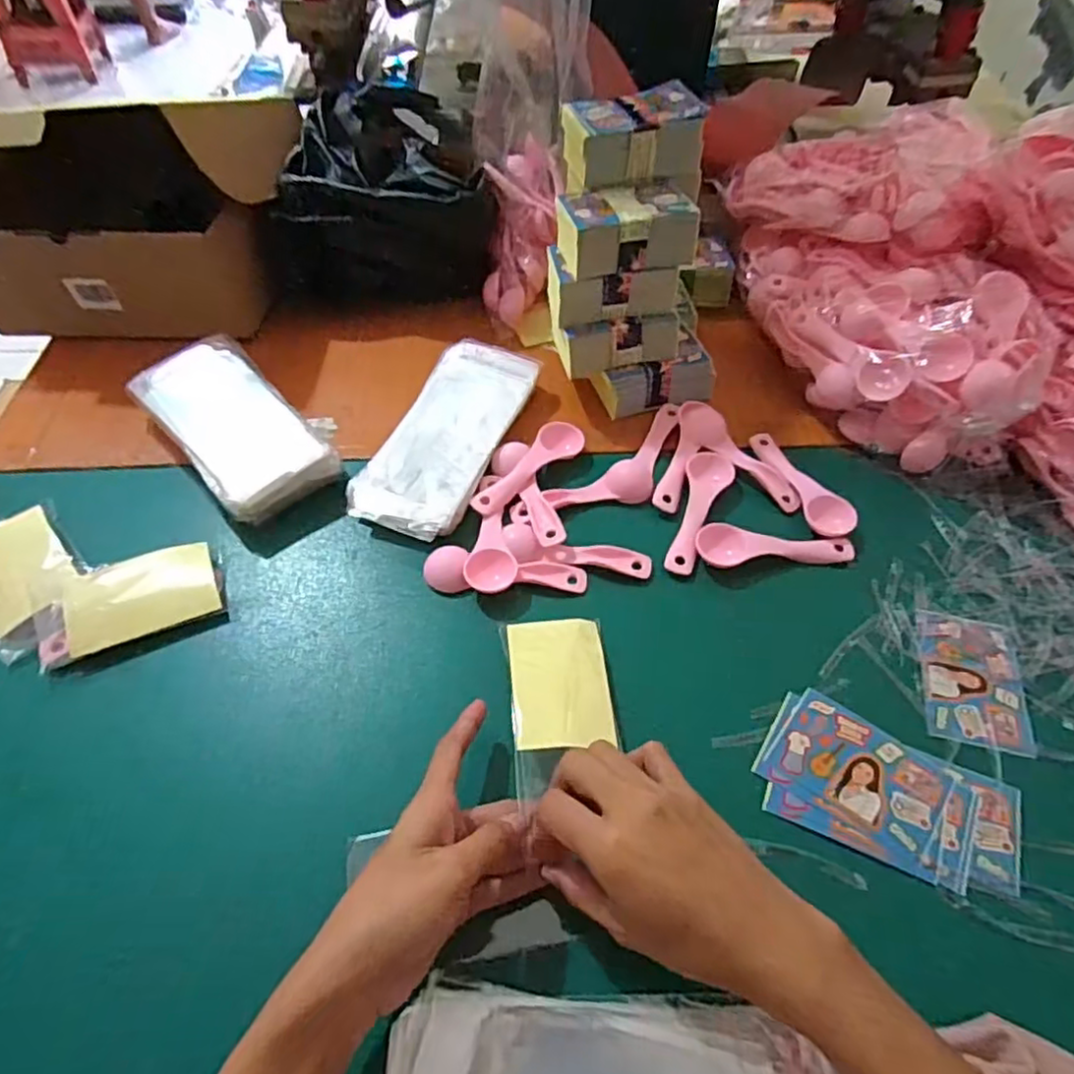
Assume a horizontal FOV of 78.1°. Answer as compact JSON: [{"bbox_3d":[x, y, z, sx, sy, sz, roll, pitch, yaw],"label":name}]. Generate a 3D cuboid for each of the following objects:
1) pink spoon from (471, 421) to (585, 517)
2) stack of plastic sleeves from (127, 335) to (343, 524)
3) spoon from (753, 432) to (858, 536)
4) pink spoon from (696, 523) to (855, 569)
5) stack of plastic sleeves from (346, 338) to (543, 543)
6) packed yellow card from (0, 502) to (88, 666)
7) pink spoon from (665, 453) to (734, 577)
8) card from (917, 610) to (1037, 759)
[{"bbox_3d":[-0.008,-0.054,0.519,0.110,0.015,0.031,-38,62,-25],"label":"pink spoon"},{"bbox_3d":[-0.238,-0.094,0.528,0.099,0.033,0.185,-36,62,-24],"label":"stack of plastic sleeves"},{"bbox_3d":[0.203,-0.046,0.513,0.029,0.011,0.112,-18,56,-13],"label":"spoon"},{"bbox_3d":[0.173,0.008,0.477,0.111,0.016,0.028,2,54,1],"label":"pink spoon"},{"bbox_3d":[-0.072,-0.083,0.526,0.086,0.026,0.191,18,56,12],"label":"stack of plastic sleeves"},{"bbox_3d":[-0.357,0.026,0.463,0.066,0.017,0.111,-33,61,-22],"label":"packed yellow card"},{"bbox_3d":[0.120,-0.020,0.499,0.034,0.012,0.111,19,56,13],"label":"pink spoon"},{"bbox_3d":[0.279,0.092,0.425,0.060,0.004,0.092,11,52,9],"label":"card"}]

